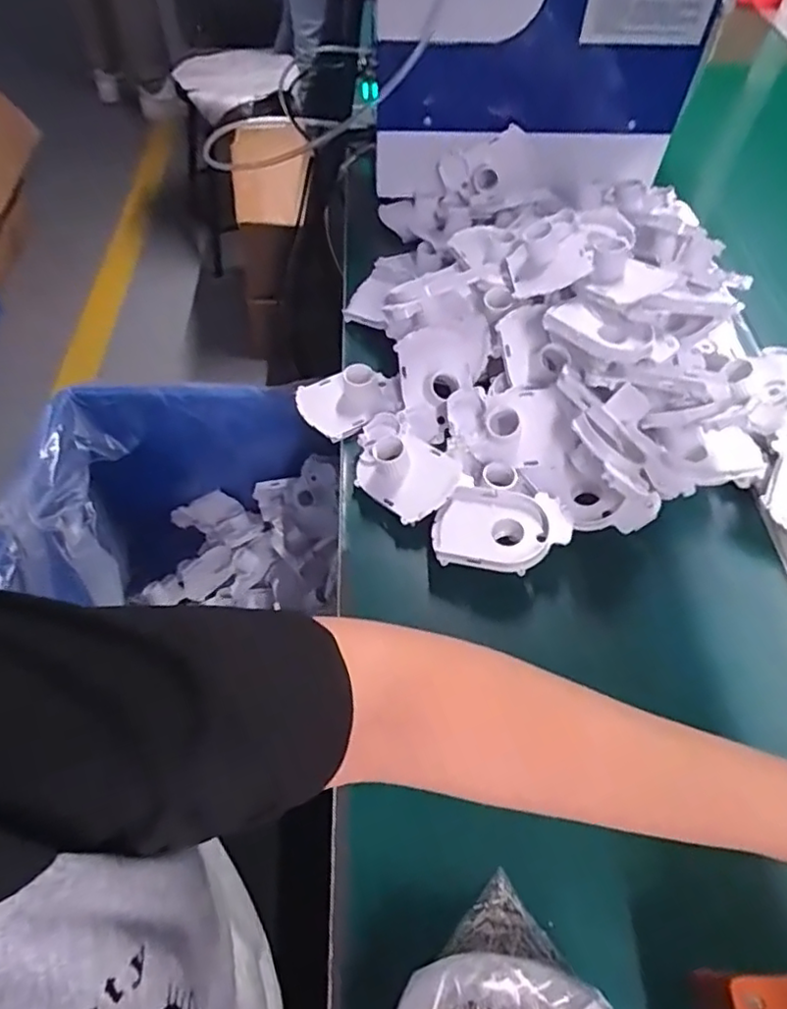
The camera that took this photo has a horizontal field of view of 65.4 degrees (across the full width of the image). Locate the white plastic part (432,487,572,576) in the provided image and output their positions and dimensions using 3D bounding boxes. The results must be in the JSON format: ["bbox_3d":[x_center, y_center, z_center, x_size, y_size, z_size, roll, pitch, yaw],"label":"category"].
[{"bbox_3d":[0.081,0.017,0.460,0.097,0.025,0.066,11,56,5],"label":"white plastic part"}]

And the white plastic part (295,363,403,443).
[{"bbox_3d":[-0.038,-0.098,0.549,0.092,0.030,0.068,-16,58,-13],"label":"white plastic part"}]

